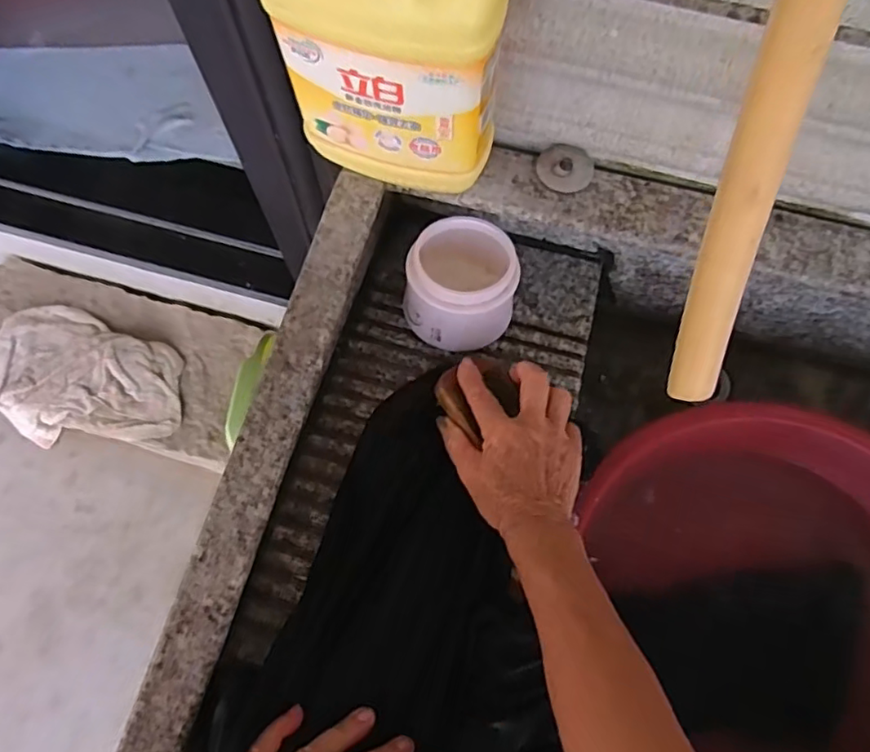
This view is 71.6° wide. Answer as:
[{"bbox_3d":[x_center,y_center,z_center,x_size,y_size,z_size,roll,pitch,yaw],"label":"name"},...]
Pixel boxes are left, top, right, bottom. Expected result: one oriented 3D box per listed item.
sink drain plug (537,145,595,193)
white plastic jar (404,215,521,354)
[{"bbox_3d":[0.108,-0.173,0.500,0.046,0.009,0.046,0,71,-1],"label":"sink drain plug"},{"bbox_3d":[0.022,-0.079,0.529,0.092,0.074,0.097,0,71,-1],"label":"white plastic jar"}]

